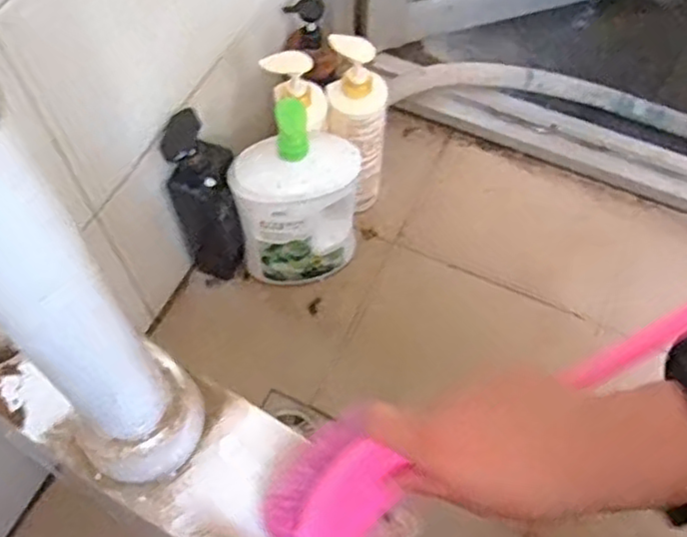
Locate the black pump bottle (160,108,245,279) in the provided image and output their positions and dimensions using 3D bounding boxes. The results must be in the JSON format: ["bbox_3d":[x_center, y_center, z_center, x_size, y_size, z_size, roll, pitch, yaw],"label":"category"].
[{"bbox_3d":[-0.165,-0.076,0.855,0.081,0.268,0.065,-16,62,-9],"label":"black pump bottle"}]

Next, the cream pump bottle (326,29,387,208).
[{"bbox_3d":[0.016,-0.175,0.892,0.073,0.272,0.068,15,62,8],"label":"cream pump bottle"}]

